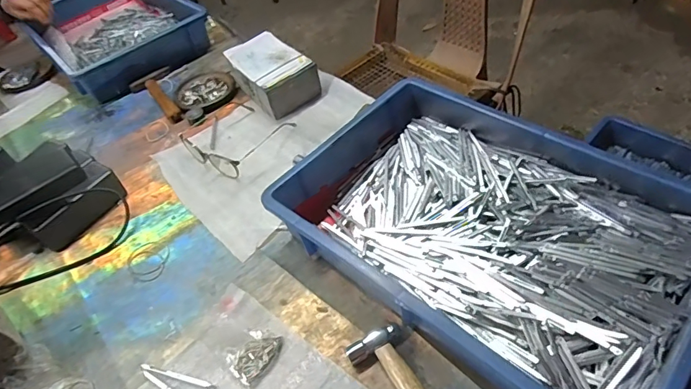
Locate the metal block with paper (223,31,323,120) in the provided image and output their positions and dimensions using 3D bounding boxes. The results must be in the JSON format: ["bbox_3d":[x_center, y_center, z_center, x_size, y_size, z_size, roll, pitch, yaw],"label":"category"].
[{"bbox_3d":[-0.125,-0.207,0.795,0.105,0.073,0.148,-32,50,-20],"label":"metal block with paper"}]

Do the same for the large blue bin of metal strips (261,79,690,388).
[{"bbox_3d":[0.153,0.042,0.525,0.426,0.091,0.283,31,61,33],"label":"large blue bin of metal strips"}]

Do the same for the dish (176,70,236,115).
[{"bbox_3d":[-0.257,-0.188,0.851,0.107,0.017,0.128,-31,49,-16],"label":"dish"}]

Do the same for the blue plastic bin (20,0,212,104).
[{"bbox_3d":[-0.514,-0.361,1.019,0.280,0.083,0.426,-39,52,-22],"label":"blue plastic bin"}]

